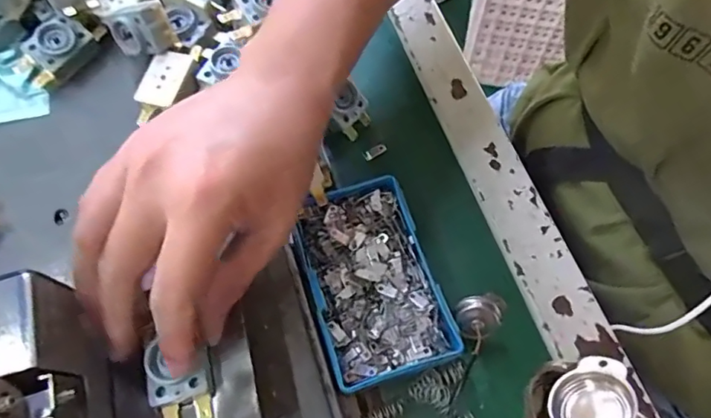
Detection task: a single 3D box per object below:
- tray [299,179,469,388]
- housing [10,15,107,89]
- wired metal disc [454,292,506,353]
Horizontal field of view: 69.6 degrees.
[{"bbox_3d":[0.009,0.041,0.302,0.069,0.020,0.112,-16,67,-7],"label":"tray"},{"bbox_3d":[-0.192,-0.104,0.335,0.059,0.027,0.025,-41,72,-16],"label":"housing"},{"bbox_3d":[0.069,0.060,0.290,0.024,0.016,0.028,40,72,17],"label":"wired metal disc"}]

